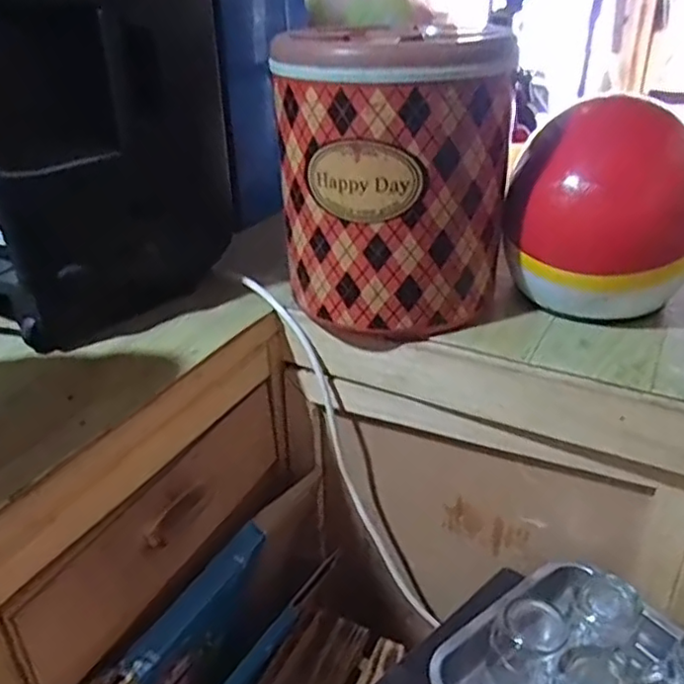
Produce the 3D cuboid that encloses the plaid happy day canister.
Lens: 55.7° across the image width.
[{"bbox_3d":[0.059,-0.177,0.735,0.193,0.298,0.179,25,40,36],"label":"plaid happy day canister"}]

